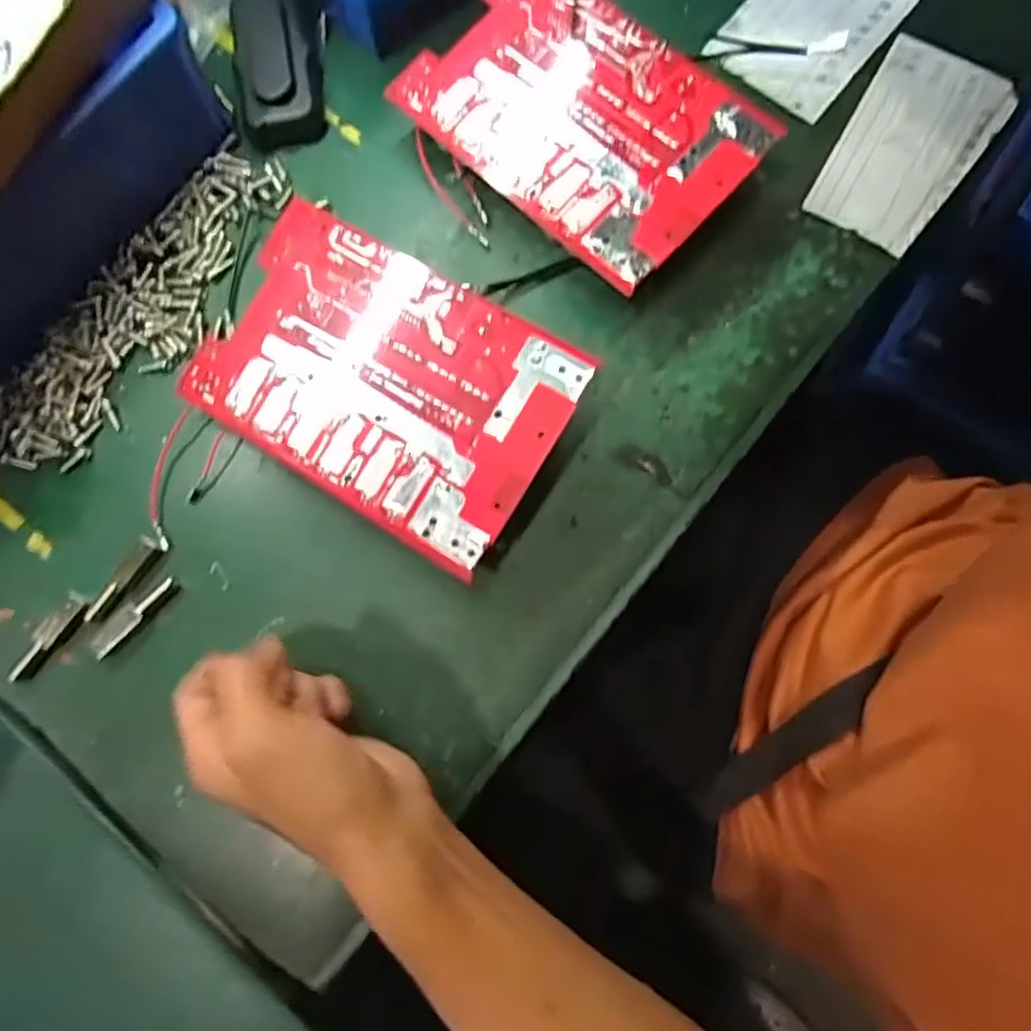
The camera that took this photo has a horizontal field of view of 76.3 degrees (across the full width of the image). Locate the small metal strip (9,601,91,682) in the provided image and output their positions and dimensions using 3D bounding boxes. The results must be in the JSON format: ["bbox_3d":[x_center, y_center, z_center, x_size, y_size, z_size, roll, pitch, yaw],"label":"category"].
[{"bbox_3d":[-0.248,0.065,0.348,0.015,0.005,0.049,38,80,7],"label":"small metal strip"}]

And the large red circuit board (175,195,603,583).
[{"bbox_3d":[-0.073,-0.069,0.357,0.194,0.055,0.128,32,80,6],"label":"large red circuit board"}]

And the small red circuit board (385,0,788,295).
[{"bbox_3d":[0.036,-0.232,0.395,0.197,0.048,0.127,43,81,8],"label":"small red circuit board"}]

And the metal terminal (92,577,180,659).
[{"bbox_3d":[-0.206,0.053,0.353,0.015,0.004,0.051,43,81,8],"label":"metal terminal"}]

